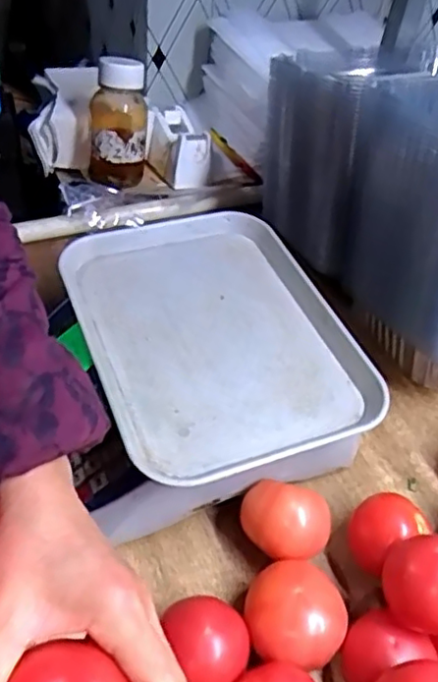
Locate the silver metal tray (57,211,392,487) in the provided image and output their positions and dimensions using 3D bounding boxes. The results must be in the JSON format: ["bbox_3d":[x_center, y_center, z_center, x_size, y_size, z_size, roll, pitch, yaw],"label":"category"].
[{"bbox_3d":[-0.007,-0.018,0.539,0.212,0.017,0.287,-15,51,-20],"label":"silver metal tray"}]

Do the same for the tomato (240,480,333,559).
[{"bbox_3d":[0.050,0.147,0.493,0.071,0.065,0.053,12,46,6],"label":"tomato"}]

